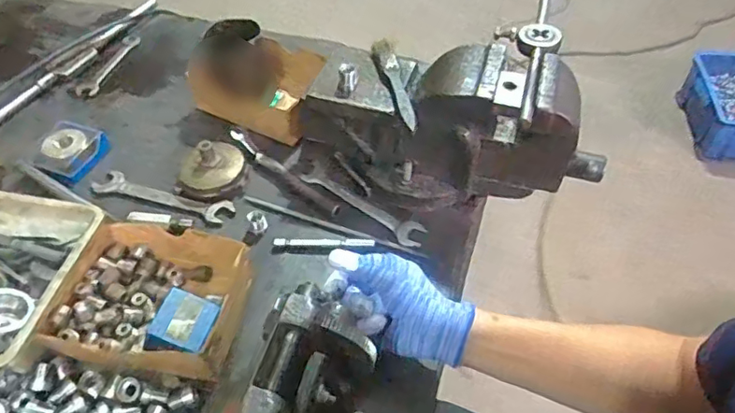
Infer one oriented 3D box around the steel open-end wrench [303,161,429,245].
[{"bbox_3d":[-0.007,-0.004,0.661,0.177,0.009,0.034,33,57,27],"label":"steel open-end wrench"}]

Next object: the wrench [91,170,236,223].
[{"bbox_3d":[-0.240,-0.011,0.666,0.178,0.011,0.038,16,51,15],"label":"wrench"}]

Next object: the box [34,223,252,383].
[{"bbox_3d":[-0.205,0.087,0.547,0.173,0.047,0.146,6,49,7],"label":"box"}]

